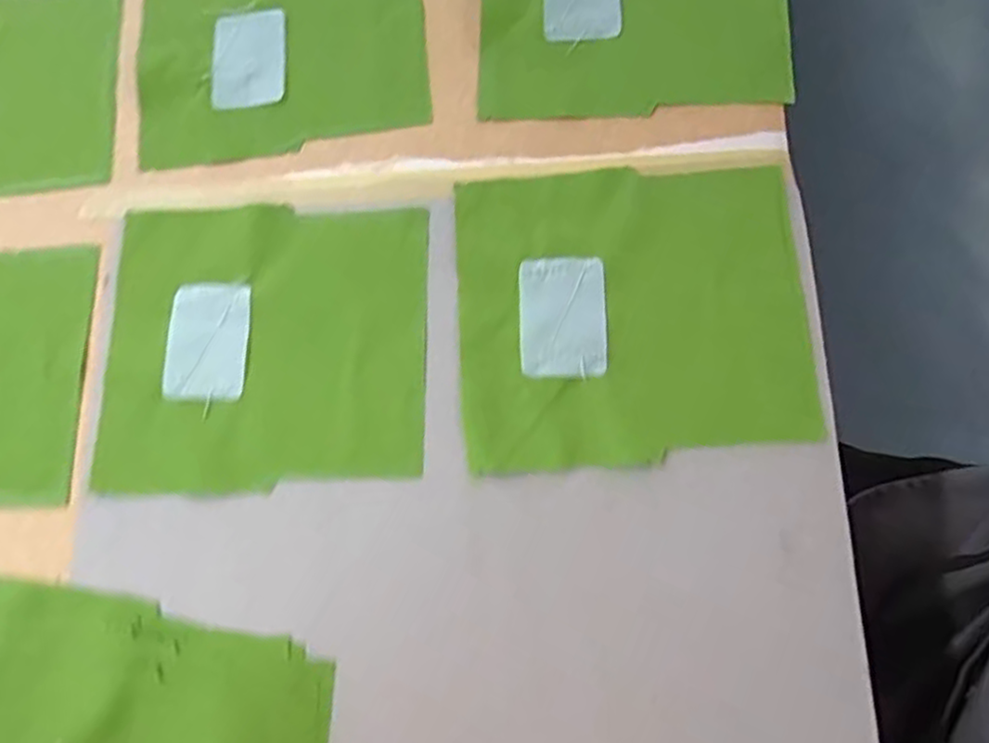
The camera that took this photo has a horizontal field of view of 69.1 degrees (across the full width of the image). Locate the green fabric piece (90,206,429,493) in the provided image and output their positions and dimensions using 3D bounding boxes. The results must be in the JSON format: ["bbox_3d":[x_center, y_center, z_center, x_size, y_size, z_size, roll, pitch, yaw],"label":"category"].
[{"bbox_3d":[-0.117,-0.015,0.366,0.162,0.004,0.145,-1,76,5],"label":"green fabric piece"}]

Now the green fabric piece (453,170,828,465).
[{"bbox_3d":[0.065,-0.031,0.353,0.164,0.007,0.148,-3,75,4],"label":"green fabric piece"}]

